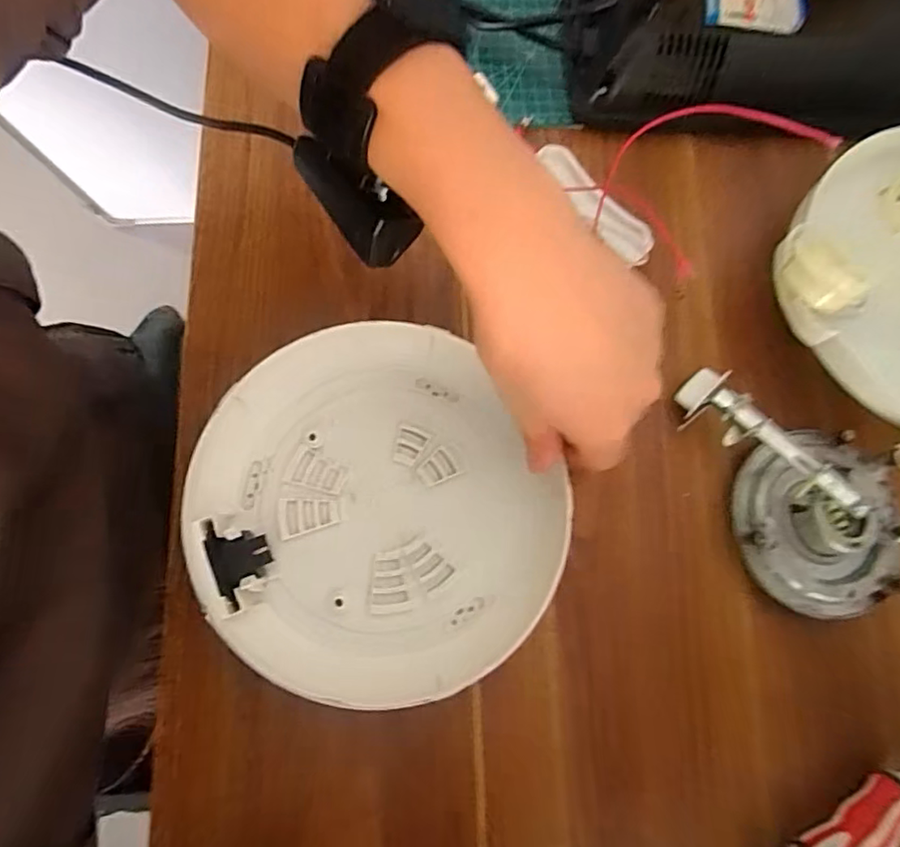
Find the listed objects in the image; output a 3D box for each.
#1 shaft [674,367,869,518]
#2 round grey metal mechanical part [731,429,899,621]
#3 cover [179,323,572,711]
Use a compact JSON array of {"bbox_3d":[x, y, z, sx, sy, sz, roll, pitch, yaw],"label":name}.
[{"bbox_3d":[0.189,0.011,0.342,0.038,0.017,0.117,-44,67,-8],"label":"shaft"},{"bbox_3d":[0.224,0.059,0.343,0.100,0.032,0.106,1,78,-6],"label":"round grey metal mechanical part"},{"bbox_3d":[-0.043,0.049,0.326,0.188,0.041,0.193,0,80,-1],"label":"cover"}]

